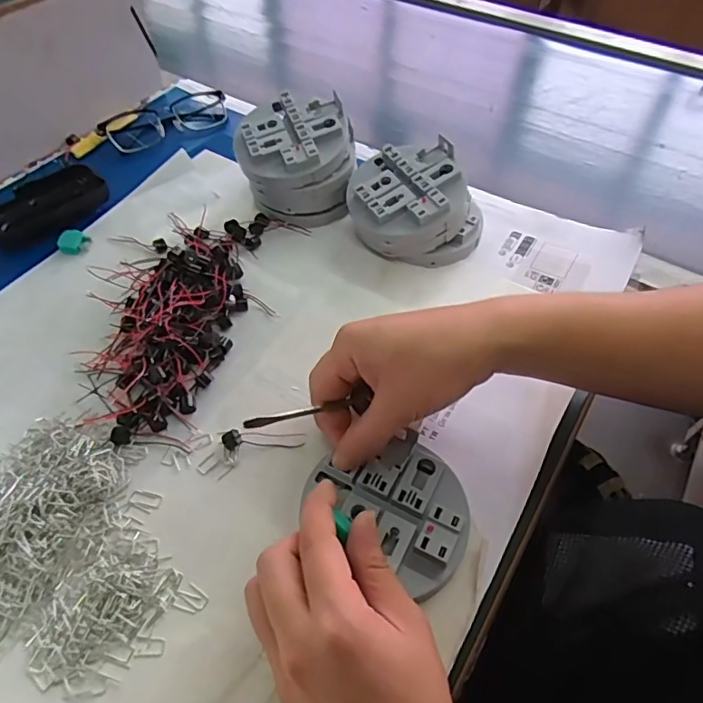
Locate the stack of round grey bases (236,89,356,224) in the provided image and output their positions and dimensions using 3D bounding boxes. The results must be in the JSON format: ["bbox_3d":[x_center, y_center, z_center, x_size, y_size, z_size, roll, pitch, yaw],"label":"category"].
[{"bbox_3d":[-0.050,-0.178,0.495,0.107,0.079,0.098,-5,53,-5],"label":"stack of round grey bases"}]

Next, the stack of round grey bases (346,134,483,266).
[{"bbox_3d":[0.058,-0.132,0.472,0.119,0.065,0.096,-5,53,-5],"label":"stack of round grey bases"}]

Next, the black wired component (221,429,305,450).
[{"bbox_3d":[-0.060,0.060,0.363,0.055,0.012,0.017,3,53,1],"label":"black wired component"}]

